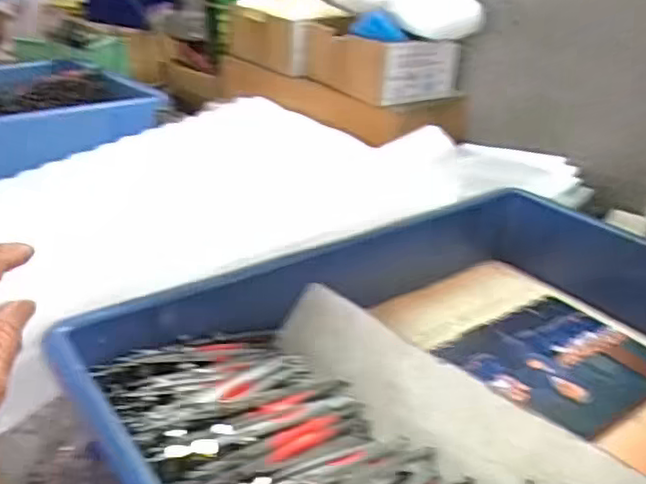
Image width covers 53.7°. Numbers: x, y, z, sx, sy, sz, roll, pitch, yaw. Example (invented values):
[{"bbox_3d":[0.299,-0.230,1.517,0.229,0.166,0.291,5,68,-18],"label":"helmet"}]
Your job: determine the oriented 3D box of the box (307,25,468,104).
[{"bbox_3d":[0.069,-0.225,0.785,0.123,0.067,0.160,-18,34,-34],"label":"box"}]

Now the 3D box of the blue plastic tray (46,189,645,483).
[{"bbox_3d":[0.095,0.079,0.396,0.435,0.066,0.288,-16,33,-32],"label":"blue plastic tray"}]

